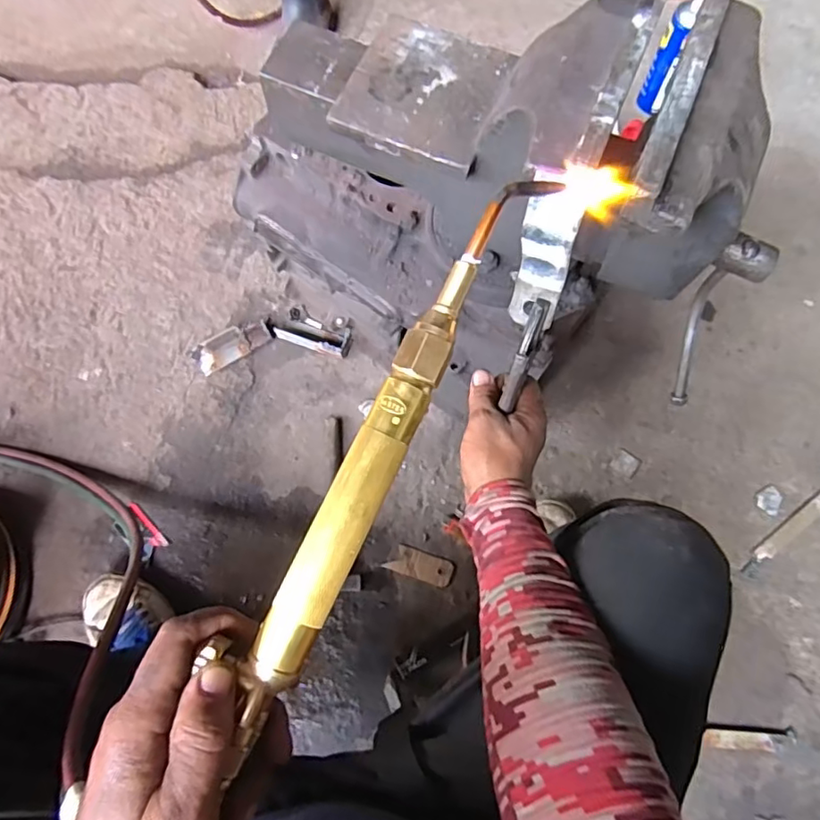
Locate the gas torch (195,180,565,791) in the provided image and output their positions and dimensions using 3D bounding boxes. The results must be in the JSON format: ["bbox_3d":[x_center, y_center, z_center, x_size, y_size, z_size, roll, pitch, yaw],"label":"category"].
[{"bbox_3d":[-0.009,0.009,0.300,0.030,0.024,0.321,25,81,9],"label":"gas torch"}]

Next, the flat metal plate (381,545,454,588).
[{"bbox_3d":[0.015,0.227,0.832,0.093,0.004,0.039,17,73,7],"label":"flat metal plate"}]

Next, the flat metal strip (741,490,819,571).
[{"bbox_3d":[0.553,0.179,0.836,0.168,0.012,0.025,-37,74,-10],"label":"flat metal strip"}]

